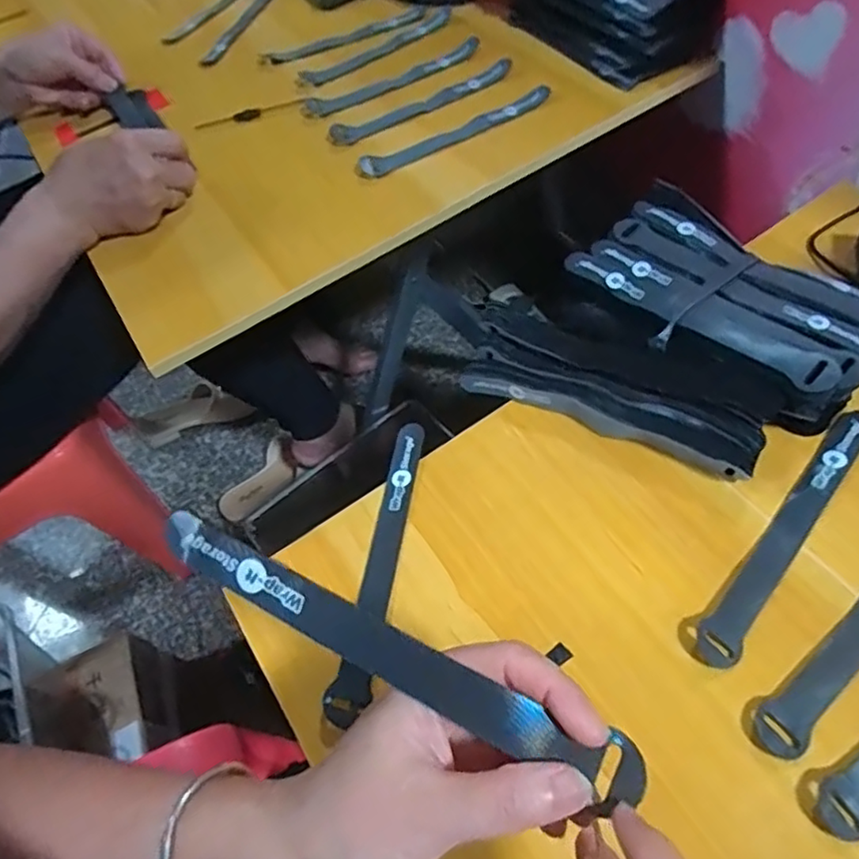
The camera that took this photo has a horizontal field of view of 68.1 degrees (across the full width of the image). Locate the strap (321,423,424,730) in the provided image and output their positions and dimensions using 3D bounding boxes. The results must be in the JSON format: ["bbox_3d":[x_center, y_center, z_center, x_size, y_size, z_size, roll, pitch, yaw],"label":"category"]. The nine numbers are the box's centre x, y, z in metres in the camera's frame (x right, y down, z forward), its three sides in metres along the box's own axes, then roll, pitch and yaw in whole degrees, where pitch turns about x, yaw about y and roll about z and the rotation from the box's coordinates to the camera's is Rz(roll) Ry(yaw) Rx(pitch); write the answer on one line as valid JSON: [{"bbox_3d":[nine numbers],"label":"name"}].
[{"bbox_3d":[-0.029,0.077,0.395,0.022,0.013,0.194,6,56,10],"label":"strap"}]

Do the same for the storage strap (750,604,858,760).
[{"bbox_3d":[0.246,0.099,0.349,0.204,0.004,0.024,-37,60,-19],"label":"storage strap"}]

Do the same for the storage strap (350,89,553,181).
[{"bbox_3d":[0.025,-0.288,0.613,0.213,0.013,0.028,-30,57,-15],"label":"storage strap"}]

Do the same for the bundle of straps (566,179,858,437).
[{"bbox_3d":[0.215,-0.094,0.462,0.133,0.044,0.211,-35,59,-18],"label":"bundle of straps"}]

